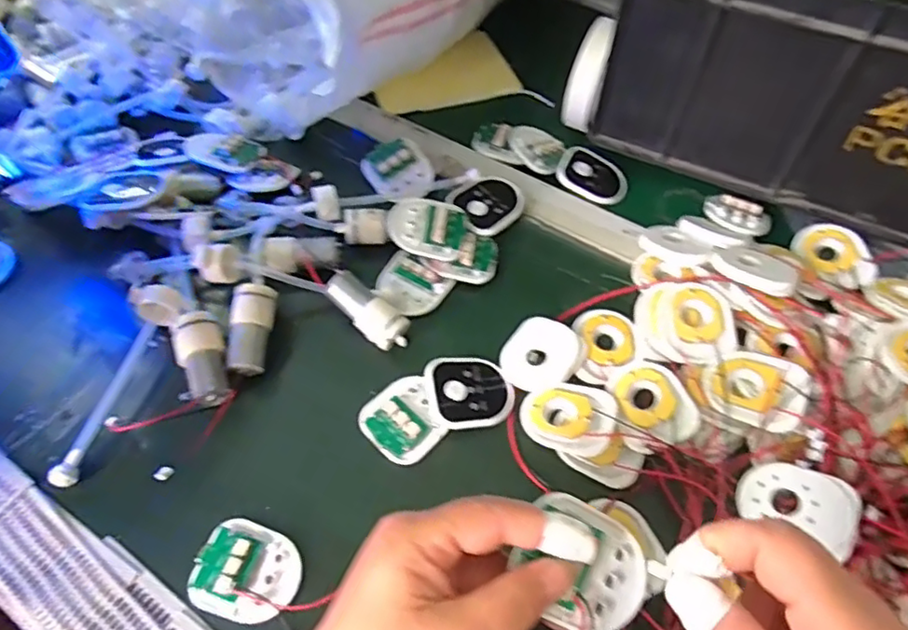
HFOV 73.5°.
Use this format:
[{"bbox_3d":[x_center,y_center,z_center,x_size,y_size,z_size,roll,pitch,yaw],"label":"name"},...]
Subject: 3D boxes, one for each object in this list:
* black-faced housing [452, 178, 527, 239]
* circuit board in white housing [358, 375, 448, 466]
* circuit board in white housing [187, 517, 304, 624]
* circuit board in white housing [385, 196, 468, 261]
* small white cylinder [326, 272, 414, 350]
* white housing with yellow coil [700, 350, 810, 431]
[{"bbox_3d":[0.028,-0.089,0.487,0.055,0.008,0.051,-34,64,-23],"label":"black-faced housing"},{"bbox_3d":[-0.032,0.069,0.404,0.053,0.017,0.051,-38,65,-25],"label":"circuit board in white housing"},{"bbox_3d":[-0.118,0.146,0.346,0.057,0.012,0.050,20,57,11],"label":"circuit board in white housing"},{"bbox_3d":[-0.020,-0.068,0.465,0.057,0.019,0.044,10,56,4],"label":"circuit board in white housing"},{"bbox_3d":[-0.062,-0.003,0.430,0.065,0.024,0.028,42,64,6],"label":"small white cylinder"},{"bbox_3d":[0.190,0.047,0.384,0.059,0.013,0.047,20,66,31],"label":"white housing with yellow coil"}]

